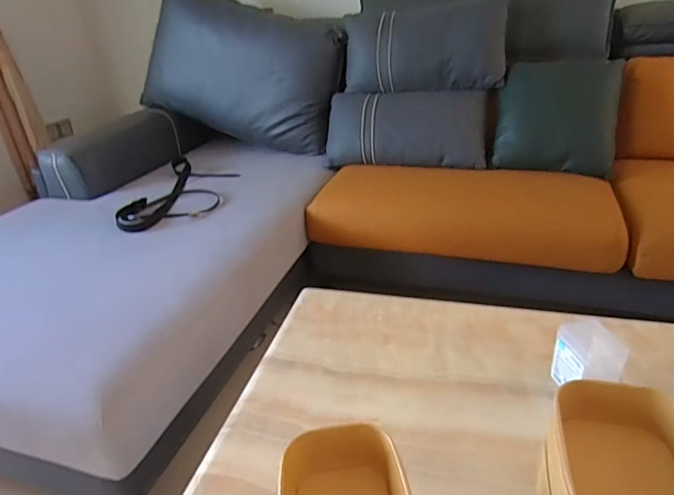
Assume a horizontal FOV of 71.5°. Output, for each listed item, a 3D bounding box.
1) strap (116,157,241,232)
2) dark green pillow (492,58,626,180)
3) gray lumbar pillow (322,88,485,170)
[{"bbox_3d":[-0.506,-0.188,1.560,0.257,0.052,0.522,-1,29,5],"label":"strap"},{"bbox_3d":[0.716,-0.431,1.524,0.370,0.369,0.142,5,5,20],"label":"dark green pillow"},{"bbox_3d":[0.249,-0.418,1.715,0.573,0.286,0.130,6,-6,19],"label":"gray lumbar pillow"}]

